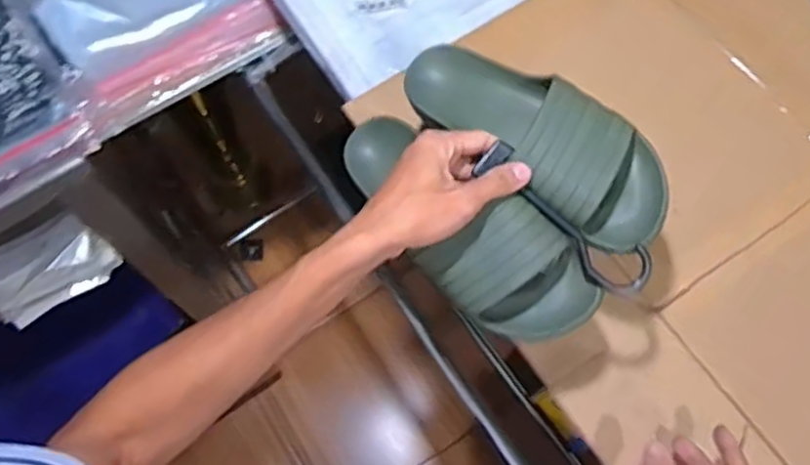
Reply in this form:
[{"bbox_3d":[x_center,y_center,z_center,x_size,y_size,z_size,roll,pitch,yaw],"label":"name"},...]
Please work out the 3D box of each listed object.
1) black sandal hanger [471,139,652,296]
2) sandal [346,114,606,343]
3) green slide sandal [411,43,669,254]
[{"bbox_3d":[0.127,-0.010,0.556,0.157,0.022,0.044,42,75,1],"label":"black sandal hanger"},{"bbox_3d":[0.038,-0.009,0.586,0.096,0.066,0.263,-42,66,-13],"label":"sandal"},{"bbox_3d":[0.108,-0.092,0.587,0.098,0.065,0.255,-42,65,-14],"label":"green slide sandal"}]

